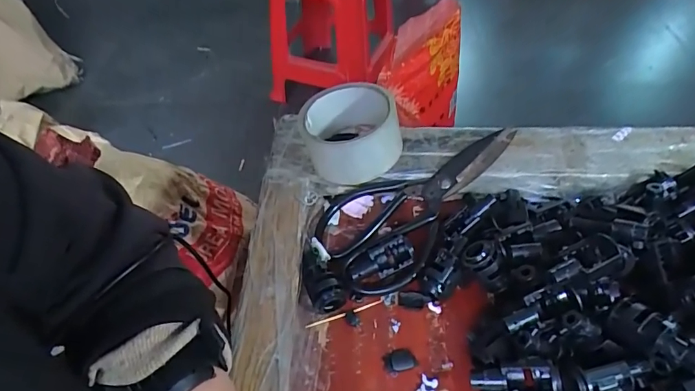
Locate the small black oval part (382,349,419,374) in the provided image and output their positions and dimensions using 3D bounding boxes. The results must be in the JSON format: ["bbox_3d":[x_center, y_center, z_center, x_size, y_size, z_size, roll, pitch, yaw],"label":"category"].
[{"bbox_3d":[0.038,0.118,0.321,0.023,0.004,0.015,-5,48,-4],"label":"small black oval part"}]

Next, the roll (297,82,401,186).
[{"bbox_3d":[0.002,-0.059,0.406,0.090,0.059,0.079,6,48,6],"label":"roll"}]

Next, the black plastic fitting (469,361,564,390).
[{"bbox_3d":[0.105,0.117,0.281,0.053,0.021,0.020,-3,47,17],"label":"black plastic fitting"}]

